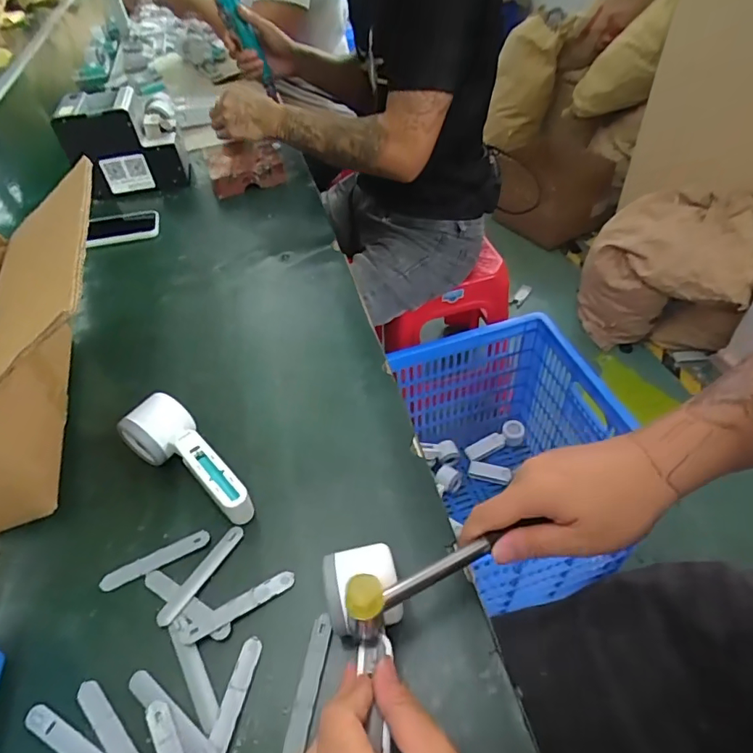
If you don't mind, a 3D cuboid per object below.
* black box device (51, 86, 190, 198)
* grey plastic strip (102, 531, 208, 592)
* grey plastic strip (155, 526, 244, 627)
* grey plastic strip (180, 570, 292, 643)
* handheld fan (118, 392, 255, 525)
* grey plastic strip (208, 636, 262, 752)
[{"bbox_3d":[-0.449,-0.413,0.901,0.176,0.161,0.124,-11,48,-4],"label":"black box device"},{"bbox_3d":[-0.196,0.163,0.442,0.095,0.004,0.015,-22,50,-14],"label":"grey plastic strip"},{"bbox_3d":[-0.156,0.174,0.442,0.017,0.004,0.098,23,54,24],"label":"grey plastic strip"},{"bbox_3d":[-0.114,0.189,0.410,0.094,0.004,0.015,-26,51,-17],"label":"grey plastic strip"},{"bbox_3d":[-0.183,0.084,0.480,0.061,0.059,0.153,-37,55,-25],"label":"handheld fan"},{"bbox_3d":[-0.107,0.243,0.364,0.015,0.005,0.095,7,49,11],"label":"grey plastic strip"}]

